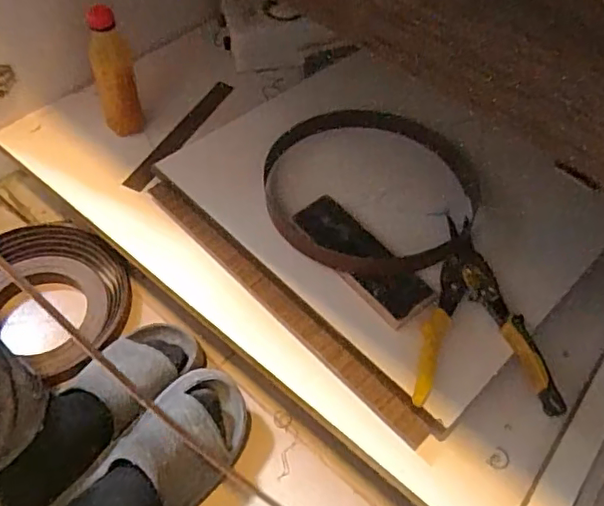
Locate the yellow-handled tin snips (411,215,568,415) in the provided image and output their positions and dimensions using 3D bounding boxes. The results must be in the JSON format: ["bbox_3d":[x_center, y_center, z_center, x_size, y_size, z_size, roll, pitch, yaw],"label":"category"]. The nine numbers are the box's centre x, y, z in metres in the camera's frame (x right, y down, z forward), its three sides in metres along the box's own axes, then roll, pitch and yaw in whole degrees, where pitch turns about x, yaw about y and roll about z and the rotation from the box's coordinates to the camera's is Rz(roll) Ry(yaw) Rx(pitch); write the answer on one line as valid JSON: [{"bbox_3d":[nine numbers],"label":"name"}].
[{"bbox_3d":[0.190,0.081,0.610,0.144,0.046,0.197,7,54,1],"label":"yellow-handled tin snips"}]

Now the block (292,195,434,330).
[{"bbox_3d":[0.065,0.006,0.626,0.061,0.024,0.174,-32,63,-24],"label":"block"}]

